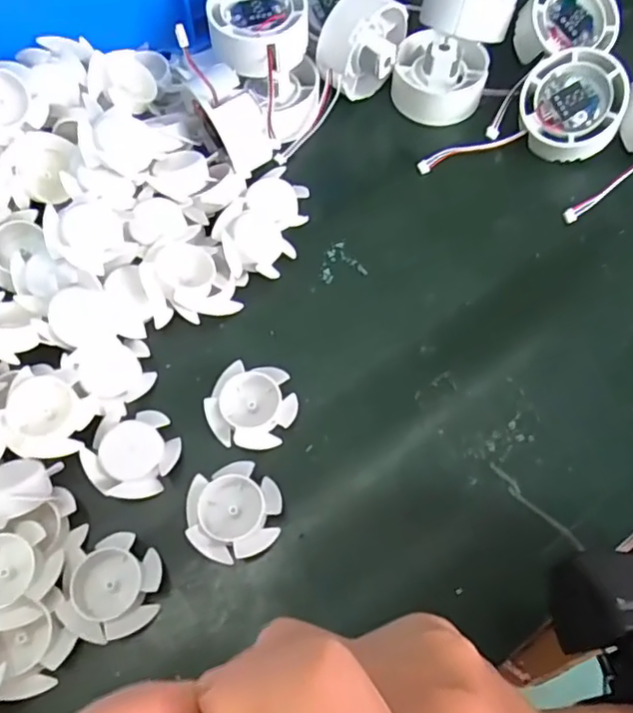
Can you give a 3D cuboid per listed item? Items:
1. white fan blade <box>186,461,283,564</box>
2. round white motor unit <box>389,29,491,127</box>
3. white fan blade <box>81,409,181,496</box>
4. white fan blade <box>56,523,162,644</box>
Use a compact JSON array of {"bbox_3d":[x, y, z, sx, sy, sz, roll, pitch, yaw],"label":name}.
[{"bbox_3d":[-0.035,0.067,0.260,0.040,0.012,0.038,-17,67,-8],"label":"white fan blade"},{"bbox_3d":[0.072,-0.165,0.353,0.053,0.028,0.053,0,66,0],"label":"round white motor unit"},{"bbox_3d":[-0.083,0.044,0.272,0.040,0.011,0.038,0,66,0],"label":"white fan blade"},{"bbox_3d":[-0.084,0.093,0.248,0.039,0.012,0.043,-2,66,-1],"label":"white fan blade"}]

